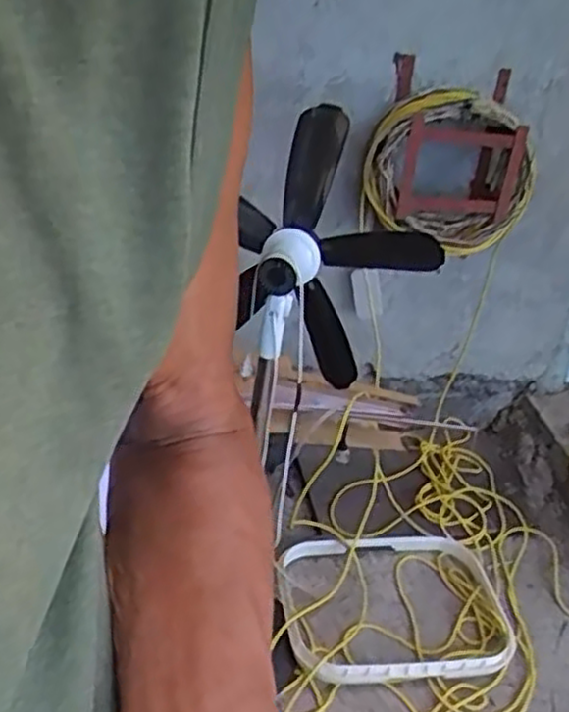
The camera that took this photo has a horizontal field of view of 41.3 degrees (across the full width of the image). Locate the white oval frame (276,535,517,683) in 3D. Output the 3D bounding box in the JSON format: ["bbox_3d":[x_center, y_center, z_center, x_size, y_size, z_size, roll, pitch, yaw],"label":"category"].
[{"bbox_3d":[0.237,0.482,1.508,0.413,0.057,0.346,-1,32,-12],"label":"white oval frame"}]

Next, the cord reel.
[{"bbox_3d":[0.316,-0.373,1.485,0.311,0.301,0.197,5,32,-3],"label":"cord reel"}]

